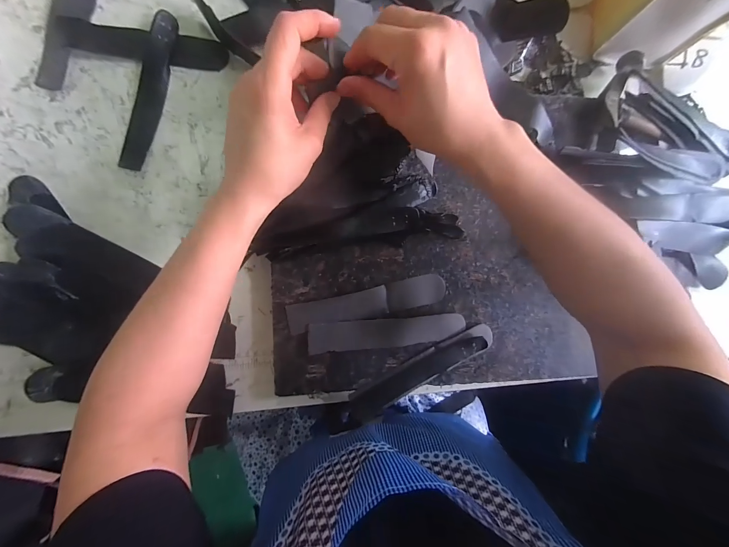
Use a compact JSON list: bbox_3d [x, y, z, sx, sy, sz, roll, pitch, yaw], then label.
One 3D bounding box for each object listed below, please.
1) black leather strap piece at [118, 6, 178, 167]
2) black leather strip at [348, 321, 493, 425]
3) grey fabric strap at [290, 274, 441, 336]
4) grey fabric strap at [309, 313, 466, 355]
[{"bbox_3d":[-0.244,-0.206,0.348,0.030,0.011,0.176,14,89,-7],"label":"black leather strap piece"},{"bbox_3d":[0.070,0.116,0.367,0.188,0.017,0.035,-27,94,-6],"label":"black leather strip"},{"bbox_3d":[0.005,0.036,0.362,0.186,0.009,0.035,-12,92,-7],"label":"grey fabric strap"},{"bbox_3d":[0.029,0.071,0.365,0.185,0.009,0.034,-2,91,-7],"label":"grey fabric strap"}]

